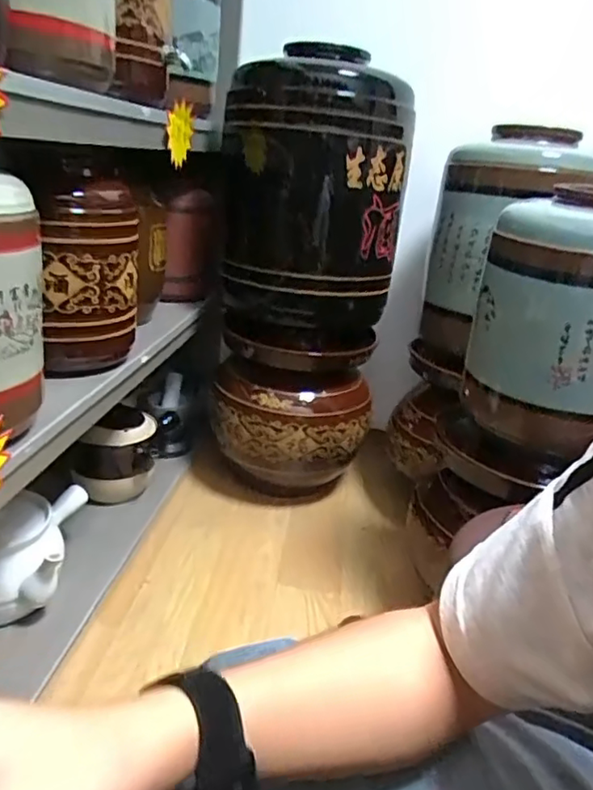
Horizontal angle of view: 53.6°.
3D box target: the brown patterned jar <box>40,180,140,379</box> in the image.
[{"bbox_3d":[-0.301,-0.164,0.869,0.125,0.267,0.125,2,22,-12],"label":"brown patterned jar"}]

